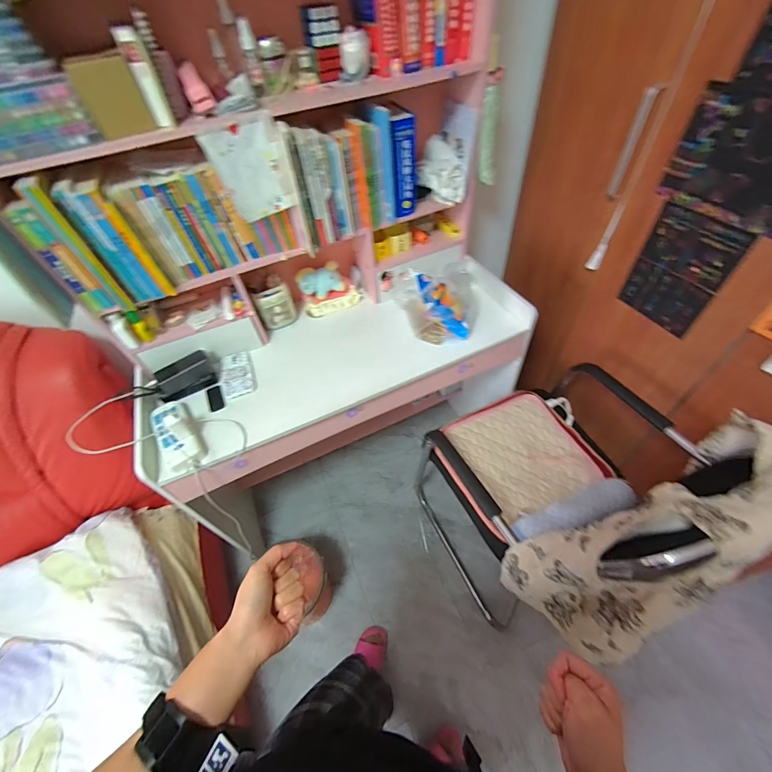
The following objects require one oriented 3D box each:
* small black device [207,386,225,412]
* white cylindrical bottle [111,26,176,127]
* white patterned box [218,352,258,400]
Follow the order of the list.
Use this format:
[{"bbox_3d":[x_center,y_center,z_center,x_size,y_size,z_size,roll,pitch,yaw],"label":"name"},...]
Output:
[{"bbox_3d":[-0.442,0.035,0.907,0.038,0.012,0.089,-22,52,-12],"label":"small black device"},{"bbox_3d":[-0.396,-0.506,0.577,0.030,0.125,0.039,-24,52,-14],"label":"white cylindrical bottle"},{"bbox_3d":[-0.407,-0.036,0.953,0.090,0.019,0.158,-20,51,-11],"label":"white patterned box"}]

